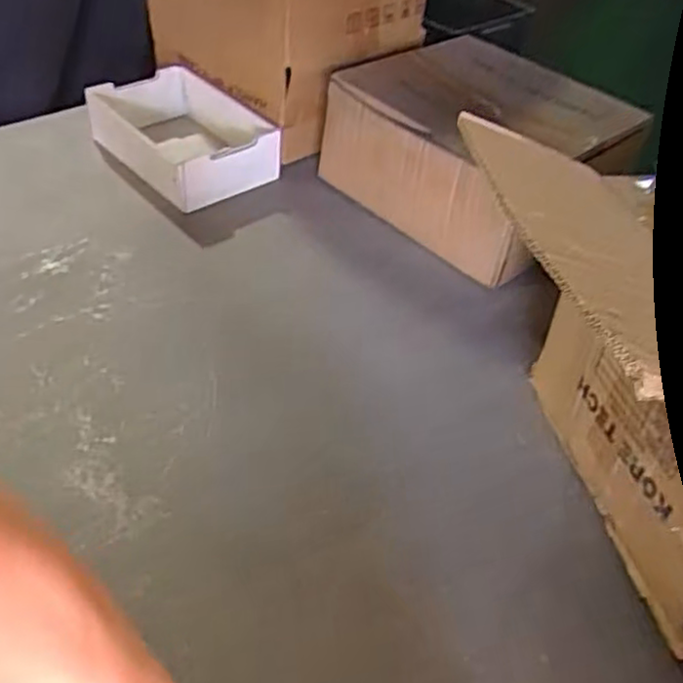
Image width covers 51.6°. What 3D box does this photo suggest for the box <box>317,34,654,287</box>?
[{"bbox_3d":[0.208,-0.296,1.100,0.350,0.189,0.395,-26,50,-31],"label":"box"}]

